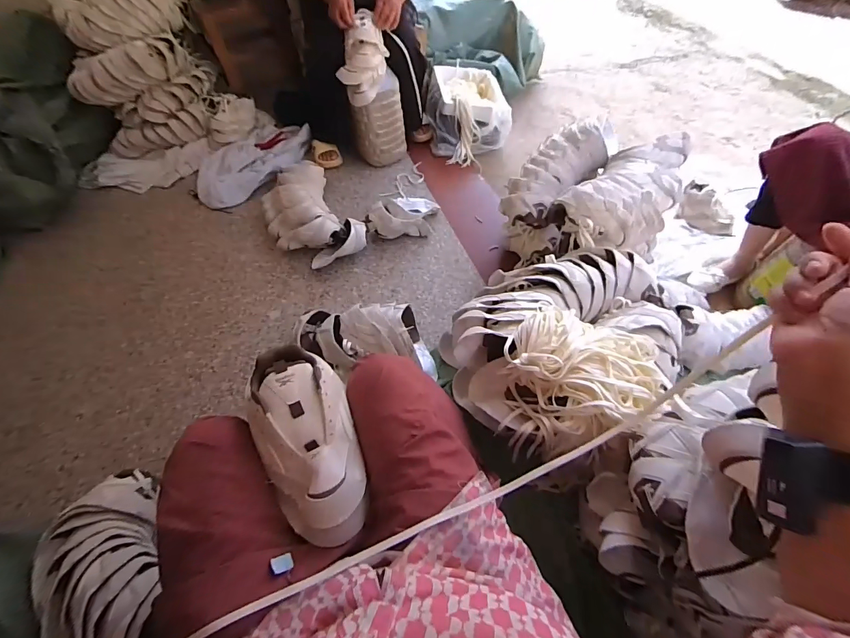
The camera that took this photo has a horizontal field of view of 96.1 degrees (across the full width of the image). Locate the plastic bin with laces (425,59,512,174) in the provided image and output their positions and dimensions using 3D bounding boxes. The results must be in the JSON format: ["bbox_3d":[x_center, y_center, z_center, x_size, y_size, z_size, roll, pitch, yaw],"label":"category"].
[{"bbox_3d":[0.170,-0.840,1.558,0.318,0.187,0.474,-2,56,2],"label":"plastic bin with laces"}]

